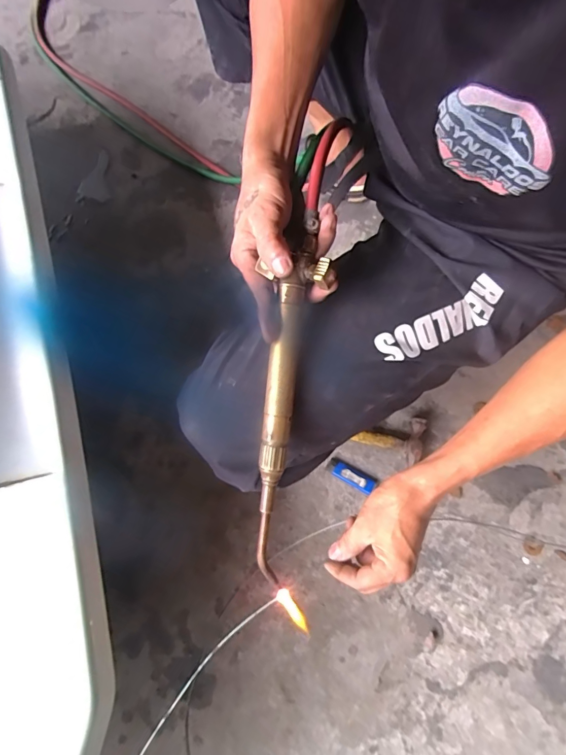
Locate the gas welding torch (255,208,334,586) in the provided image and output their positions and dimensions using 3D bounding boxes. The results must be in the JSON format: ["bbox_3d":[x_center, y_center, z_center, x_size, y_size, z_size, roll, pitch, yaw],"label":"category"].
[{"bbox_3d":[0.003,0.024,0.385,0.039,0.035,0.346,8,92,4],"label":"gas welding torch"}]

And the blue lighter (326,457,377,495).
[{"bbox_3d":[0.107,0.154,0.631,0.075,0.015,0.027,29,77,10],"label":"blue lighter"}]

